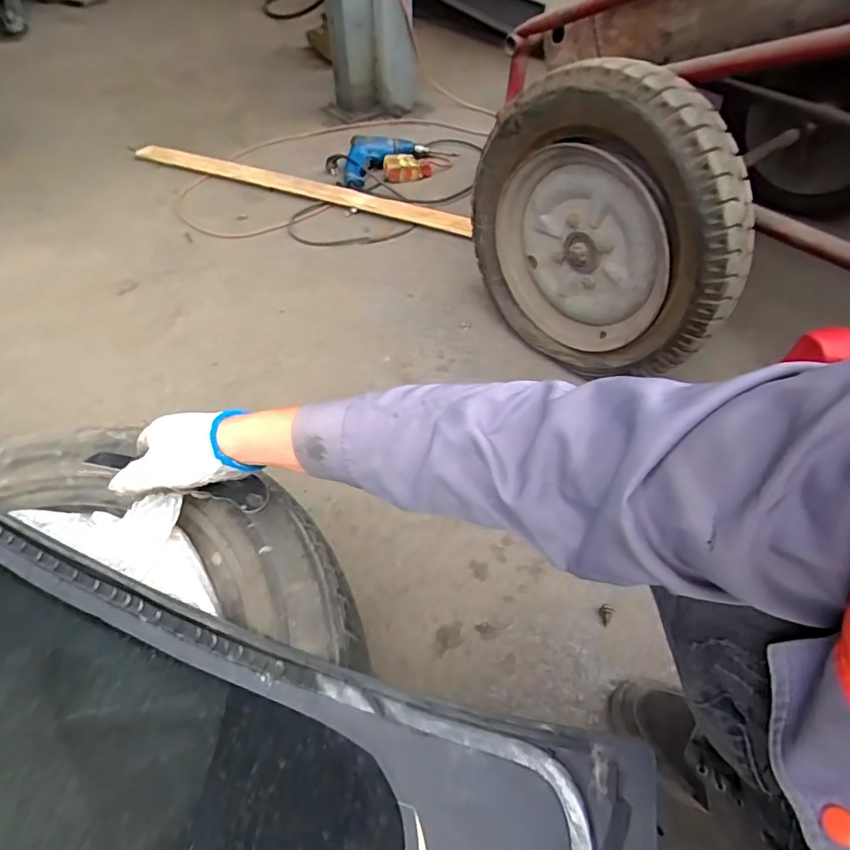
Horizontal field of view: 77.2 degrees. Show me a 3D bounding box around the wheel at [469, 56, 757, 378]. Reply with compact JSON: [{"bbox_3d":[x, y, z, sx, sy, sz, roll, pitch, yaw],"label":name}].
[{"bbox_3d":[0.260,-0.282,0.835,0.099,0.439,0.451,-32,57,-23],"label":"wheel"}]

